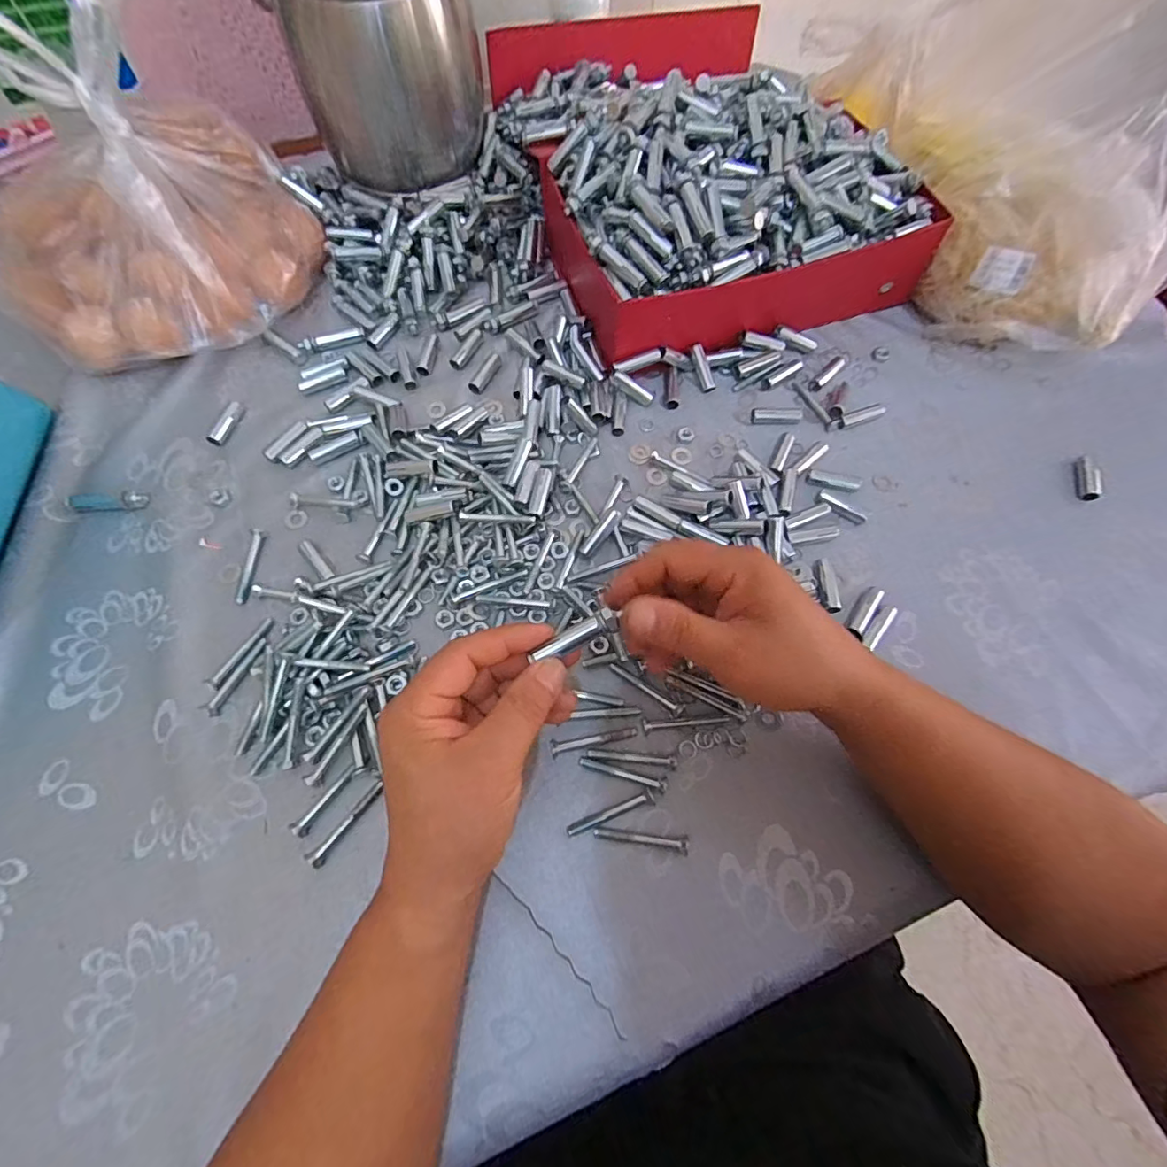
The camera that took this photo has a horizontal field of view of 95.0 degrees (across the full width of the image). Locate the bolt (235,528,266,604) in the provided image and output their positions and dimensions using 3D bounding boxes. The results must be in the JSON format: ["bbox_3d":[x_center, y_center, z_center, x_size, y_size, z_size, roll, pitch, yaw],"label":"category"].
[{"bbox_3d":[-0.236,-0.013,0.379,0.008,0.007,0.056,1,67,-1],"label":"bolt"}]

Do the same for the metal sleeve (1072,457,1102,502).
[{"bbox_3d":[0.399,-0.084,0.425,0.013,0.012,0.042,17,68,6],"label":"metal sleeve"}]

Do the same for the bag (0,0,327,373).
[{"bbox_3d":[-0.340,-0.285,0.408,0.237,0.164,0.154,-36,72,-15],"label":"bag"}]

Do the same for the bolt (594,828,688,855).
[{"bbox_3d":[0.034,0.151,0.315,0.054,0.008,0.009,7,67,1],"label":"bolt"}]

